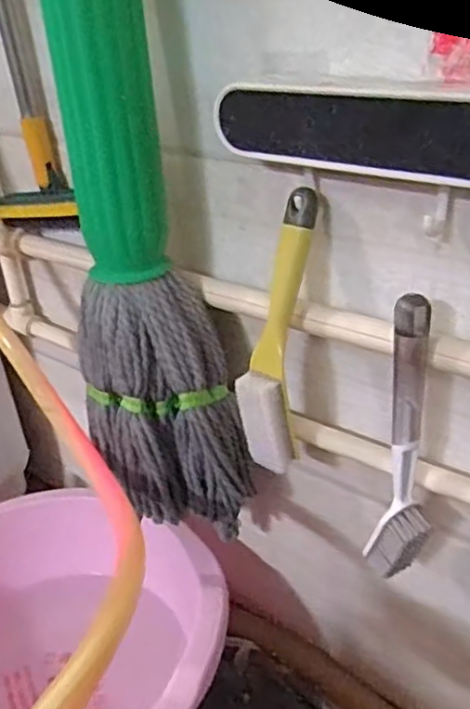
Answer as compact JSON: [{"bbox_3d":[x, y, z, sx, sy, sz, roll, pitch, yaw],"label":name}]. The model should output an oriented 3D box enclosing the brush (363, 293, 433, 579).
[{"bbox_3d":[0.122,0.071,0.482,0.047,0.226,0.044,6,32,19],"label":"brush"}]

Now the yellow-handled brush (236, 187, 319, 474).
[{"bbox_3d":[0.035,-0.011,0.520,0.034,0.218,0.073,19,38,35],"label":"yellow-handled brush"}]

